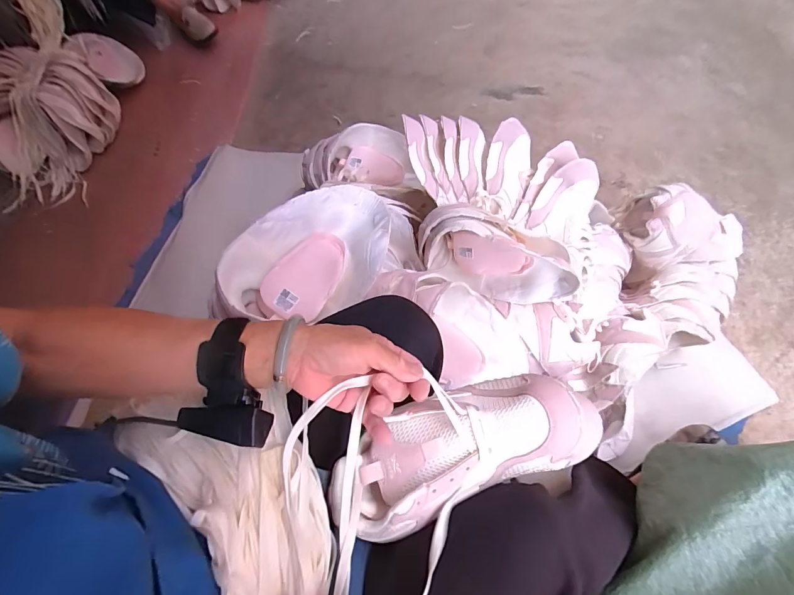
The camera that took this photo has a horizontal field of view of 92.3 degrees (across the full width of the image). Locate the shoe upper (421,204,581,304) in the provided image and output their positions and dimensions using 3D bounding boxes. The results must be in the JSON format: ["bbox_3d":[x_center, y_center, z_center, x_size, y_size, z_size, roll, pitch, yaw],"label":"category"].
[{"bbox_3d":[0.150,-0.064,0.593,0.243,0.135,0.083,18,64,12],"label":"shoe upper"}]

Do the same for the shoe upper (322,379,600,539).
[{"bbox_3d":[0.059,0.143,0.372,0.250,0.069,0.103,-23,66,1],"label":"shoe upper"}]

